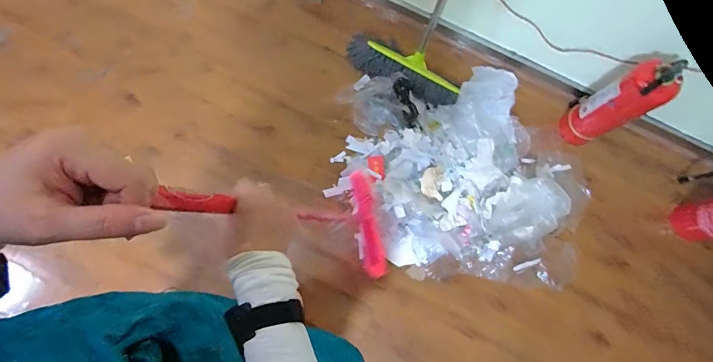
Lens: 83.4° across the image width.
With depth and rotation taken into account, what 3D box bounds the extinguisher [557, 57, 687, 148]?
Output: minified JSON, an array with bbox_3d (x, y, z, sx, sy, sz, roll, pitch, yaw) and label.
[{"bbox_3d":[0.769,-0.225,1.205,0.118,0.442,0.138,-32,80,-6],"label":"extinguisher"}]

